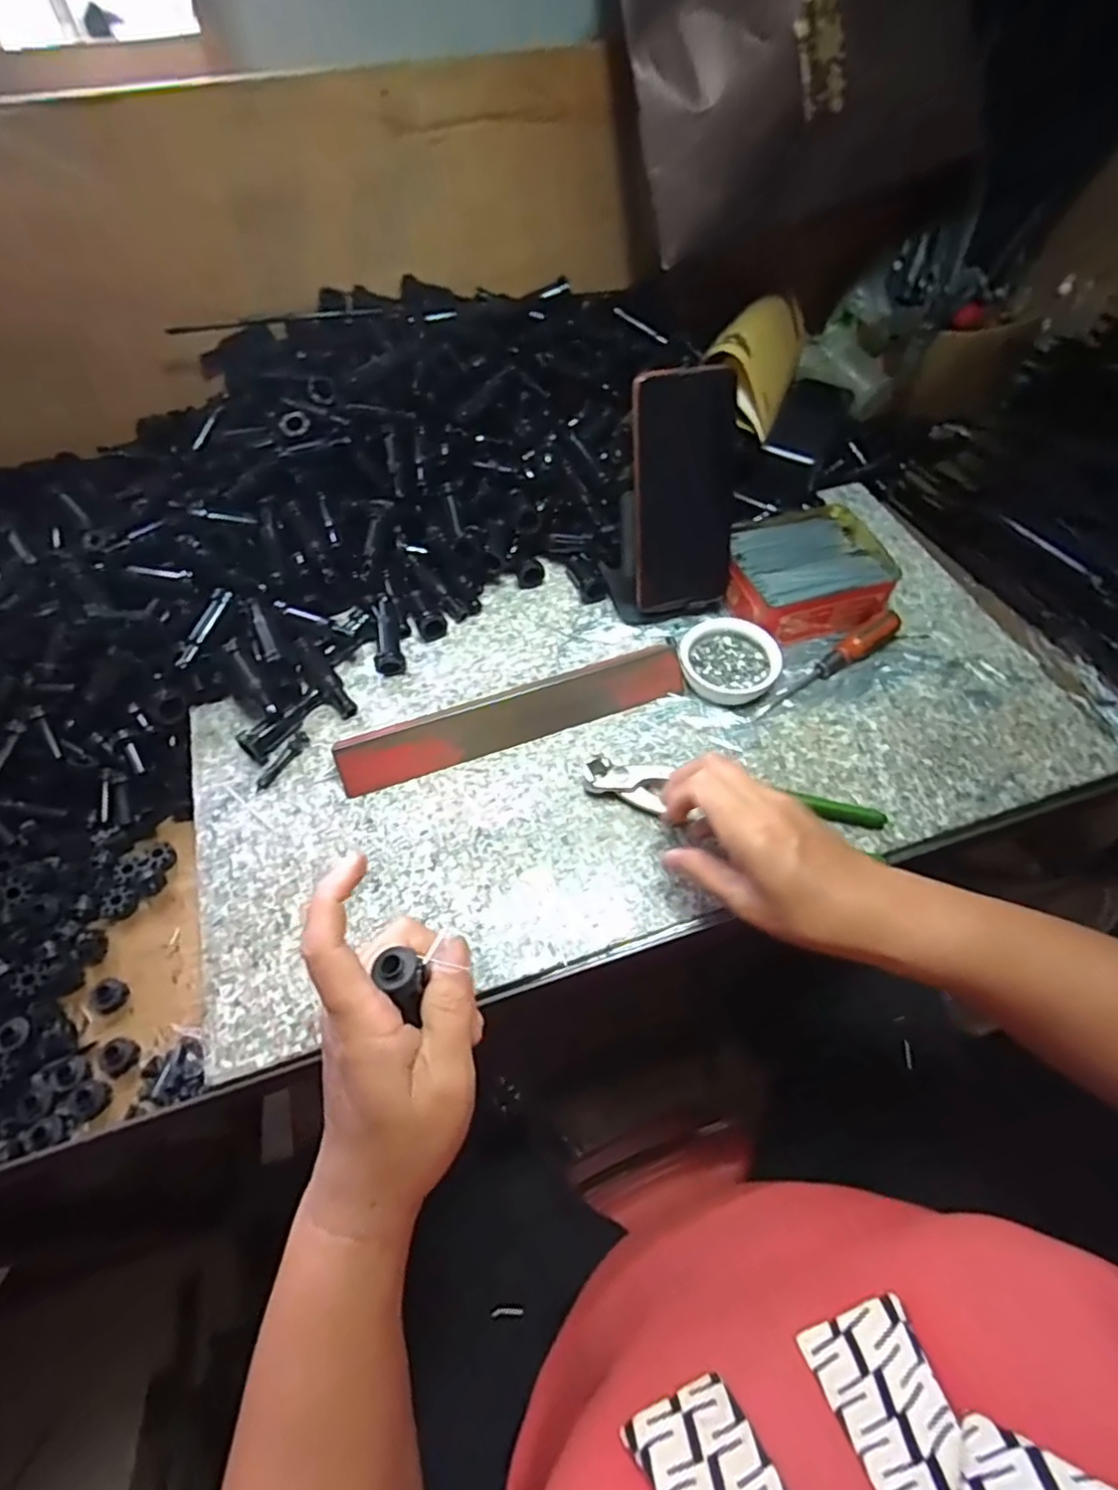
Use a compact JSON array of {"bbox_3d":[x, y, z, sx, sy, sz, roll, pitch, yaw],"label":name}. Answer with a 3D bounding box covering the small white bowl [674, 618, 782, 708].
[{"bbox_3d":[0.129,-0.065,0.505,0.074,0.023,0.066,40,65,23],"label":"small white bowl"}]

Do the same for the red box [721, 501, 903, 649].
[{"bbox_3d":[0.199,-0.140,0.546,0.128,0.045,0.109,-15,58,-9],"label":"red box"}]

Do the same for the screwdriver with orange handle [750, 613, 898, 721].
[{"bbox_3d":[0.209,-0.060,0.507,0.141,0.025,0.024,-34,62,-20],"label":"screwdriver with orange handle"}]

